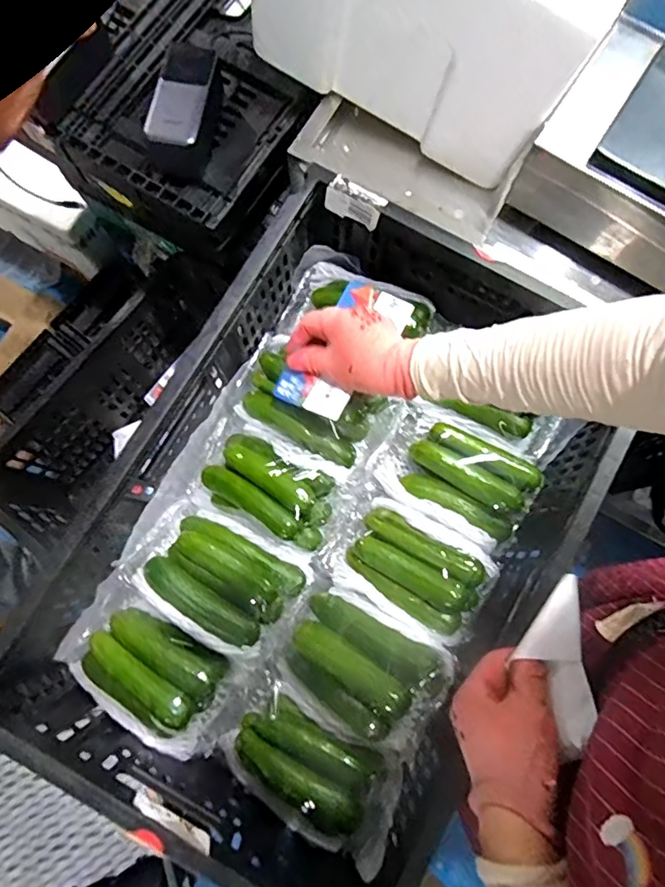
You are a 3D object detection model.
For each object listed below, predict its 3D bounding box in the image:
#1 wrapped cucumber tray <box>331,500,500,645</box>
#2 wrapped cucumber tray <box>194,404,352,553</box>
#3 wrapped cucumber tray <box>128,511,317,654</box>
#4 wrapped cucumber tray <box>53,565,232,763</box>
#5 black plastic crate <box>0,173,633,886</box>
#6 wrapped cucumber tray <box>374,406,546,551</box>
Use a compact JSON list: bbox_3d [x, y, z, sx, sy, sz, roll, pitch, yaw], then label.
[{"bbox_3d":[0.087,0.130,0.549,0.156,0.062,0.105,29,80,6],"label":"wrapped cucumber tray"},{"bbox_3d":[-0.068,0.041,0.580,0.157,0.062,0.105,29,80,6],"label":"wrapped cucumber tray"},{"bbox_3d":[-0.118,0.144,0.565,0.169,0.055,0.114,23,80,5],"label":"wrapped cucumber tray"},{"bbox_3d":[-0.184,0.227,0.542,0.193,0.073,0.117,35,81,7],"label":"wrapped cucumber tray"},{"bbox_3d":[0.002,0.074,0.534,0.383,0.138,0.591,29,80,6],"label":"black plastic crate"},{"bbox_3d":[0.140,0.030,0.581,0.162,0.052,0.122,32,81,6],"label":"wrapped cucumber tray"}]

